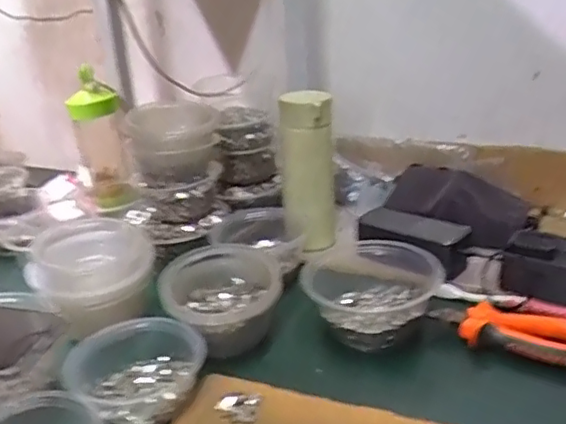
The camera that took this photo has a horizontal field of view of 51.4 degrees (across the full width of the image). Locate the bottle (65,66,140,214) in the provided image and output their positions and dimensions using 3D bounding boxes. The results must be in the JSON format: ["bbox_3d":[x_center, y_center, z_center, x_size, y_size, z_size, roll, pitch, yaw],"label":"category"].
[{"bbox_3d":[-0.283,-0.109,0.915,0.076,0.203,0.080,-13,26,-20],"label":"bottle"}]

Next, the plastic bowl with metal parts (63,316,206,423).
[{"bbox_3d":[-0.136,0.144,0.521,0.118,0.050,0.106,2,25,11],"label":"plastic bowl with metal parts"}]

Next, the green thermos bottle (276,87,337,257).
[{"bbox_3d":[0.031,-0.044,0.731,0.067,0.196,0.069,-2,25,2],"label":"green thermos bottle"}]

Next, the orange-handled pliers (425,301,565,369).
[{"bbox_3d":[0.223,0.116,0.570,0.150,0.027,0.058,11,28,28],"label":"orange-handled pliers"}]

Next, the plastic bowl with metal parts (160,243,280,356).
[{"bbox_3d":[-0.064,0.088,0.610,0.119,0.066,0.119,-9,25,-13],"label":"plastic bowl with metal parts"}]

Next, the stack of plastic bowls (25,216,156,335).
[{"bbox_3d":[-0.202,0.064,0.634,0.120,0.076,0.109,-8,25,-10],"label":"stack of plastic bowls"}]

